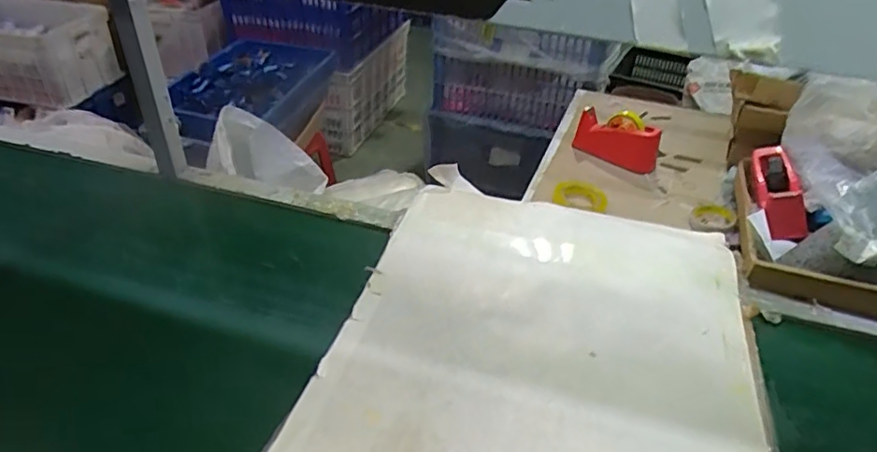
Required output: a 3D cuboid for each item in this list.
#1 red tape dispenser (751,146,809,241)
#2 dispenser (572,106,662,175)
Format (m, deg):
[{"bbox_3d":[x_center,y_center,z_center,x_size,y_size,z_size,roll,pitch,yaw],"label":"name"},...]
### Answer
[{"bbox_3d":[0.632,-0.067,1.055,0.071,0.065,0.202,-1,64,0],"label":"red tape dispenser"},{"bbox_3d":[0.417,-0.203,1.313,0.196,0.101,0.086,20,43,20],"label":"dispenser"}]

